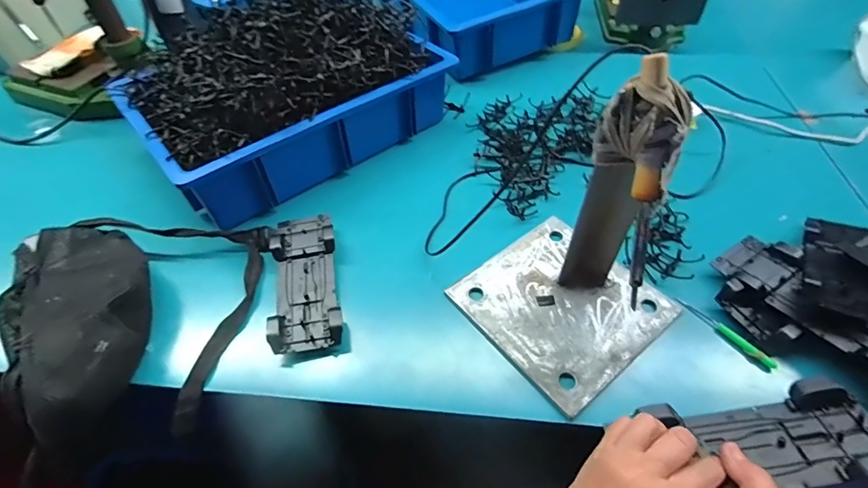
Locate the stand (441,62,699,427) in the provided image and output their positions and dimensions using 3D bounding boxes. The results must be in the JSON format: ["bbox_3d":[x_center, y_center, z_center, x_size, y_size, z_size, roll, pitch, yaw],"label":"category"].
[{"bbox_3d":[0.148,-0.013,0.417,0.194,0.254,0.194,-32,57,-23],"label":"stand"}]

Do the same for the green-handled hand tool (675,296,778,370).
[{"bbox_3d":[0.322,0.097,0.486,0.010,0.011,0.108,-30,56,-21],"label":"green-handled hand tool"}]

